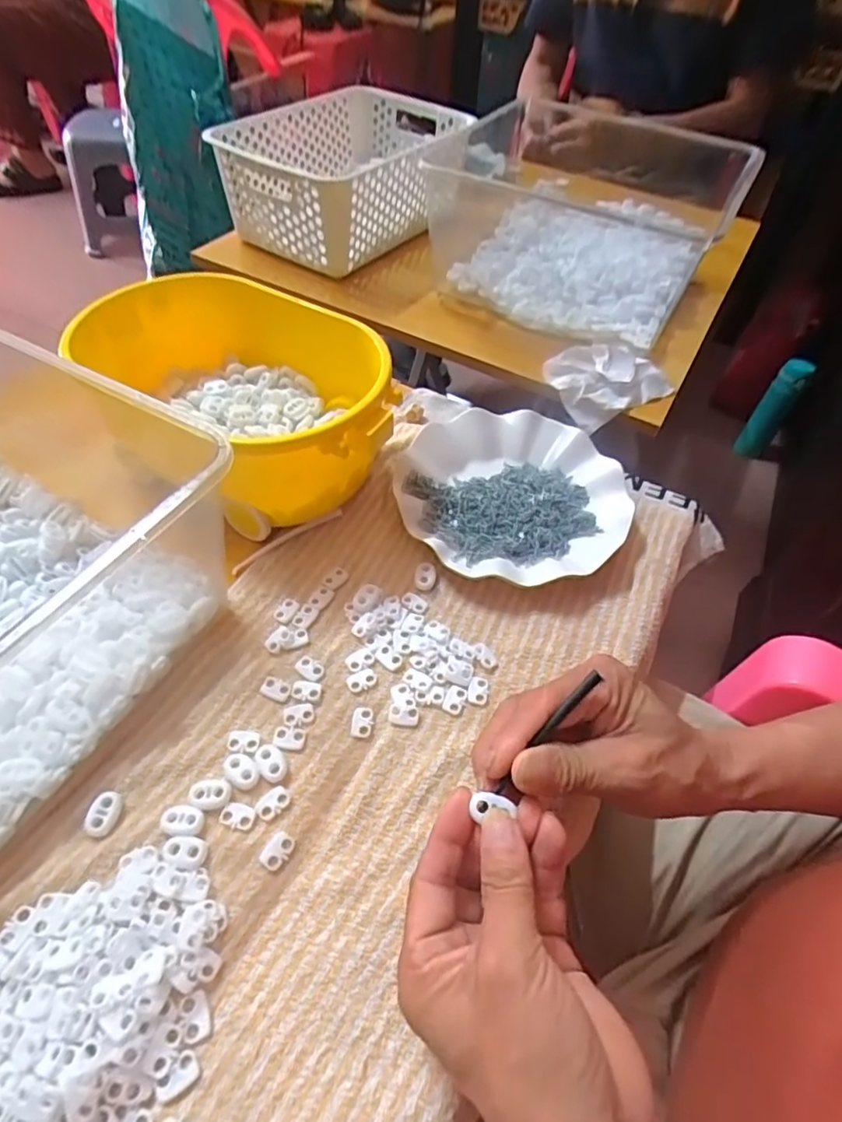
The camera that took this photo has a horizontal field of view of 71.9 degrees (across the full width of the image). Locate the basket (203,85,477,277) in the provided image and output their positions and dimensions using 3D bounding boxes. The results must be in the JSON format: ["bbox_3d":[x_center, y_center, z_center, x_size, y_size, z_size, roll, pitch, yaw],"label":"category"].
[{"bbox_3d":[-0.094,-0.503,0.757,0.229,0.106,0.321,22,53,13],"label":"basket"}]

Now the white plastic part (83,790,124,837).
[{"bbox_3d":[-0.171,0.135,0.312,0.017,0.006,0.022,10,52,4],"label":"white plastic part"}]

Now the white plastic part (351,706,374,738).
[{"bbox_3d":[-0.036,0.098,0.355,0.013,0.004,0.019,6,51,1],"label":"white plastic part"}]

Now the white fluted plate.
[{"bbox_3d":[0.070,-0.062,0.479,0.179,0.026,0.200,-10,53,-12],"label":"white fluted plate"}]

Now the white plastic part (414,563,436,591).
[{"bbox_3d":[0.003,0.011,0.422,0.015,0.009,0.019,6,51,1],"label":"white plastic part"}]

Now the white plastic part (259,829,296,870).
[{"bbox_3d":[-0.076,0.153,0.308,0.014,0.004,0.018,26,54,16],"label":"white plastic part"}]

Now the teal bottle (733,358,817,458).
[{"bbox_3d":[0.795,-0.332,1.324,0.067,0.258,0.054,30,56,19],"label":"teal bottle"}]

